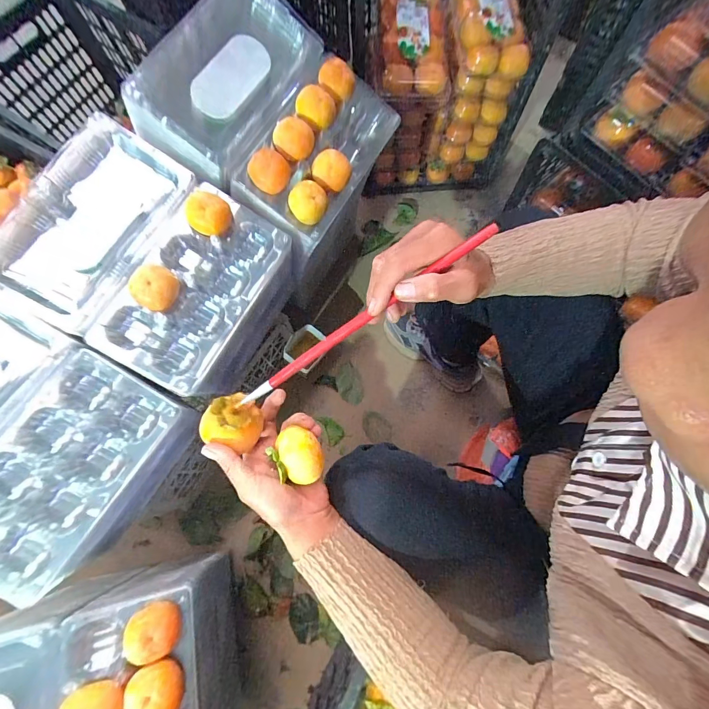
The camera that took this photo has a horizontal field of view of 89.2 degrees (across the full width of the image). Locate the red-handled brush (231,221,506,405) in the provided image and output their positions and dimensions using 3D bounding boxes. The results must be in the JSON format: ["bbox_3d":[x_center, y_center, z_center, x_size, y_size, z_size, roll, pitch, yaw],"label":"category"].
[{"bbox_3d":[-0.004,-0.022,0.300,0.265,0.009,0.009,-34,74,17],"label":"red-handled brush"}]

